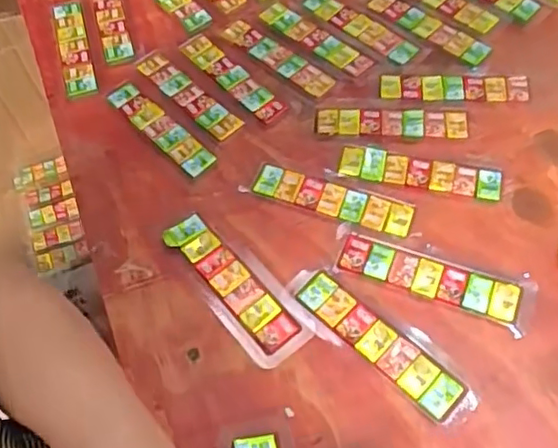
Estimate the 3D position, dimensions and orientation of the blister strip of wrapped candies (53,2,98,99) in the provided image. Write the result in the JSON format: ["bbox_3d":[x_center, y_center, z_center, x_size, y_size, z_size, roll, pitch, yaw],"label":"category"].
[{"bbox_3d":[-0.185,-0.158,0.536,0.028,0.008,0.112,-16,60,-6],"label":"blister strip of wrapped candies"}]

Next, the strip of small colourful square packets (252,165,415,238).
[{"bbox_3d":[0.040,-0.018,0.443,0.118,0.005,0.027,18,62,14],"label":"strip of small colourful square packets"}]

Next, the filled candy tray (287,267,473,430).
[{"bbox_3d":[0.064,0.075,0.388,0.134,0.006,0.038,34,67,21],"label":"filled candy tray"}]

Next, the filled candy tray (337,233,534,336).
[{"bbox_3d":[0.105,0.036,0.409,0.128,0.006,0.035,19,63,14],"label":"filled candy tray"}]

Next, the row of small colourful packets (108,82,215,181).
[{"bbox_3d":[-0.097,-0.078,0.489,0.023,0.008,0.114,-40,65,-18],"label":"row of small colourful packets"}]

